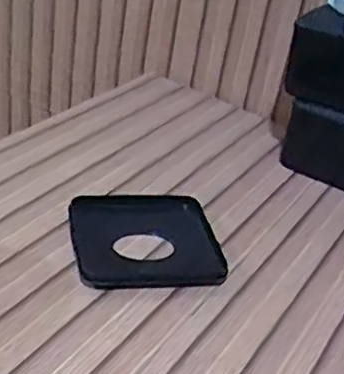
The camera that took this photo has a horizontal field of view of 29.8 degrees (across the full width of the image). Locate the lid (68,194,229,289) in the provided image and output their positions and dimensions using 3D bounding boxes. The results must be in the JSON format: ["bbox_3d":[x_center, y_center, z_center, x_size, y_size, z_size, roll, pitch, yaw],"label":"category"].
[{"bbox_3d":[-0.024,0.046,0.574,0.128,0.024,0.106,3,32,-13],"label":"lid"}]

